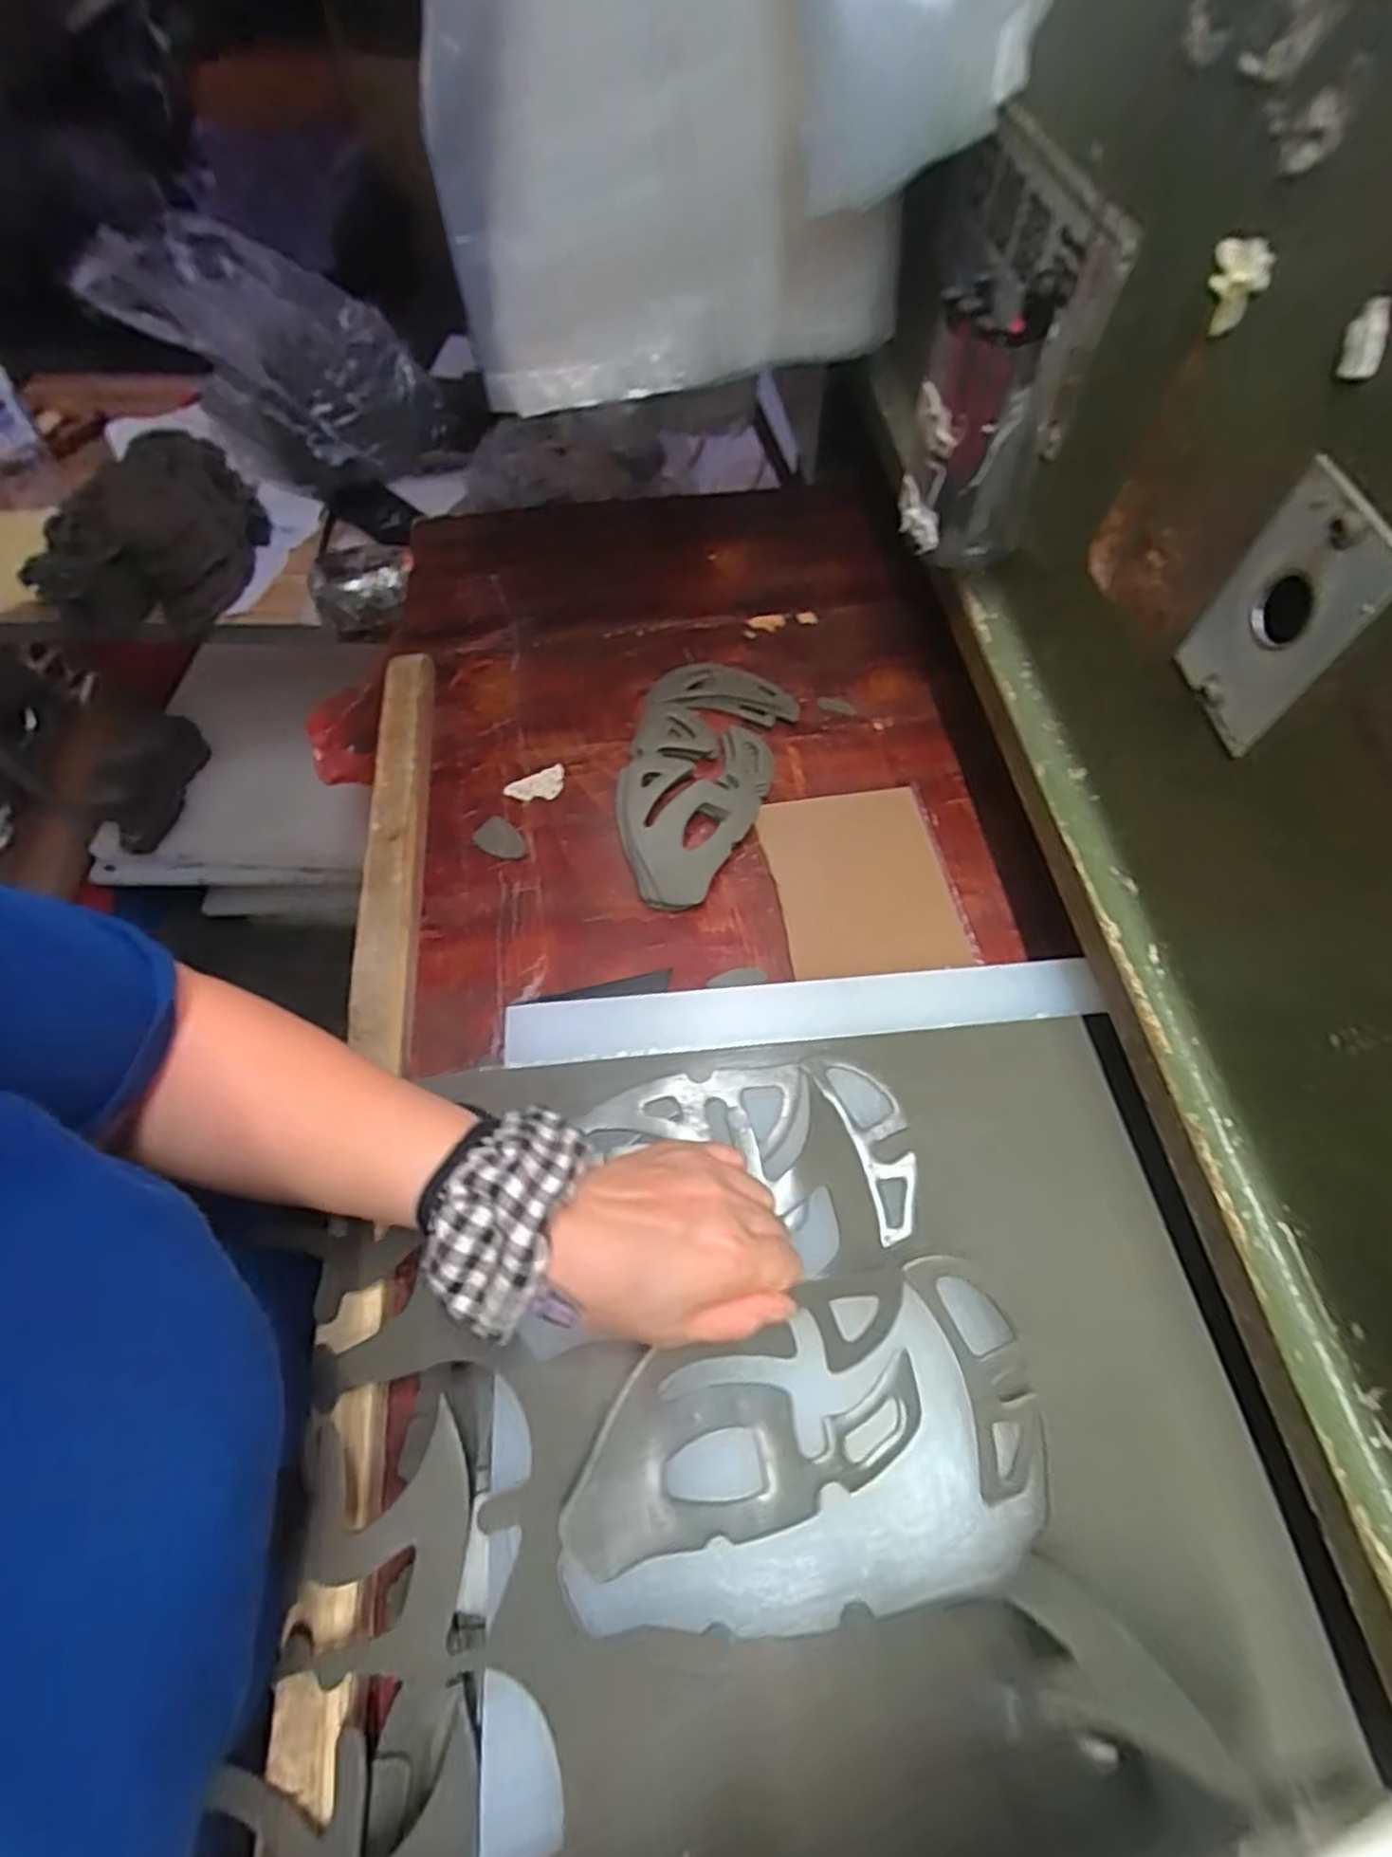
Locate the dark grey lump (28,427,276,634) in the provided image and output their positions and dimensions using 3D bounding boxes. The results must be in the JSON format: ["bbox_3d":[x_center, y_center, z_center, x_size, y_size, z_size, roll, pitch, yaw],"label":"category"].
[{"bbox_3d":[-0.670,-0.474,0.934,0.214,0.152,0.192,-5,61,-3],"label":"dark grey lump"}]

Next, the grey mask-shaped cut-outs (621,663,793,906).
[{"bbox_3d":[-0.004,-0.114,0.556,0.110,0.016,0.215,18,62,10],"label":"grey mask-shaped cut-outs"}]

